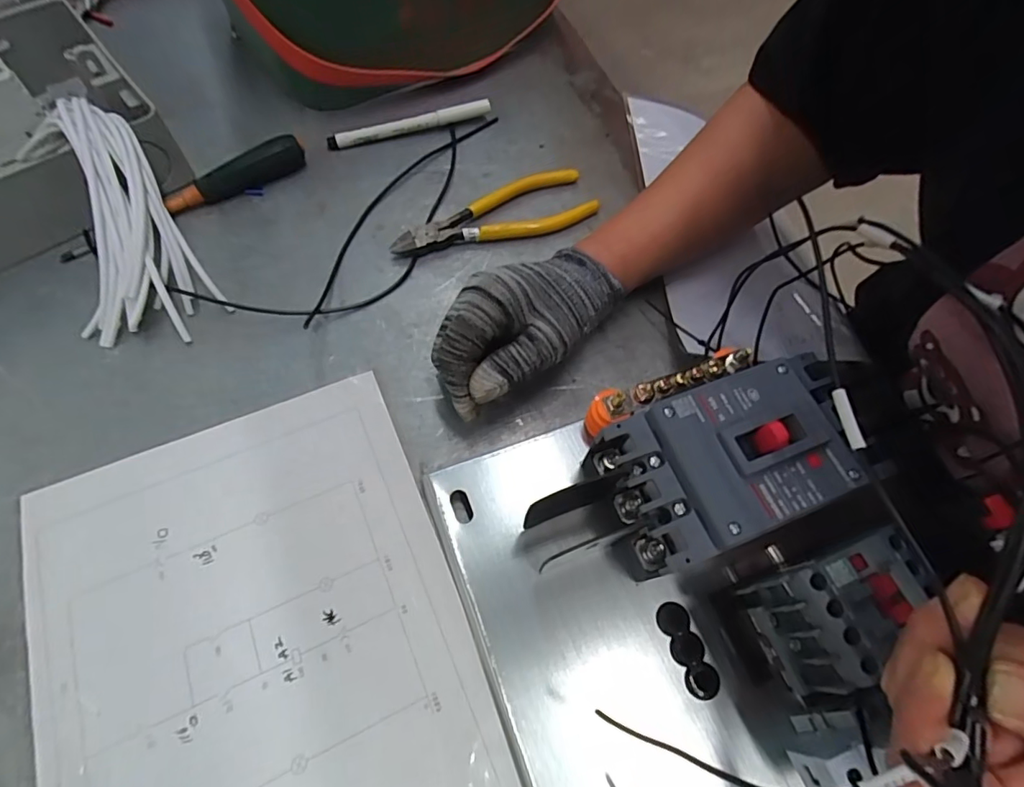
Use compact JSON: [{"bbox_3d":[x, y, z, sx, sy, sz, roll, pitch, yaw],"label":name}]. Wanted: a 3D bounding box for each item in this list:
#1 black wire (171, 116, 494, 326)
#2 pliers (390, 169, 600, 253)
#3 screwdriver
[{"bbox_3d":[-0.094,-0.134,0.393,0.091,0.018,0.297,39,68,15],"label":"black wire"},{"bbox_3d":[-0.013,-0.138,0.405,0.164,0.014,0.052,-23,68,-13],"label":"pliers"},{"bbox_3d":[-0.251,-0.154,0.394,0.187,0.023,0.023,-33,70,-17],"label":"screwdriver"}]

